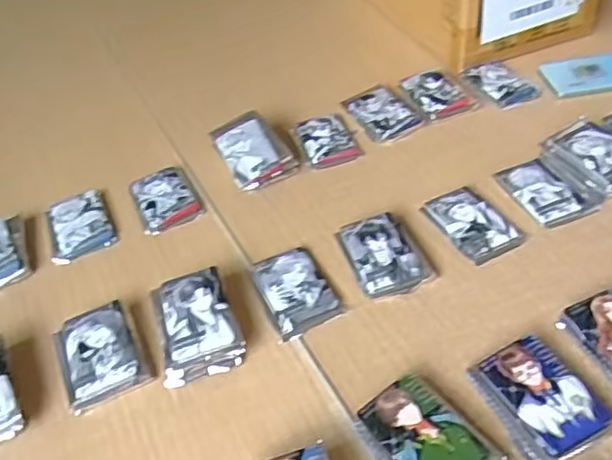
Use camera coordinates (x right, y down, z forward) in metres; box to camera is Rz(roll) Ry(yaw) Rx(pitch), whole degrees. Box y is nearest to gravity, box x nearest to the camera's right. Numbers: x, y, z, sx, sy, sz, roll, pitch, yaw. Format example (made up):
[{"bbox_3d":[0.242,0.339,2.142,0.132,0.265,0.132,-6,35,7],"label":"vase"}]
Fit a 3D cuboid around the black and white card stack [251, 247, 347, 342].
[{"bbox_3d":[-0.012,0.053,0.577,0.061,0.010,0.091,-21,44,-16],"label":"black and white card stack"}]

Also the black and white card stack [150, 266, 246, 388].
[{"bbox_3d":[-0.092,0.079,0.544,0.065,0.031,0.090,-13,43,-8],"label":"black and white card stack"}]

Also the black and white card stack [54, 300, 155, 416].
[{"bbox_3d":[-0.172,0.104,0.537,0.065,0.020,0.083,-22,45,-17],"label":"black and white card stack"}]

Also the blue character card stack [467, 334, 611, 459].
[{"bbox_3d":[0.169,0.123,0.470,0.066,0.022,0.087,-23,45,-18],"label":"blue character card stack"}]

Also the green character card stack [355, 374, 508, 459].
[{"bbox_3d":[0.087,0.149,0.453,0.070,0.020,0.092,-29,47,-23],"label":"green character card stack"}]

